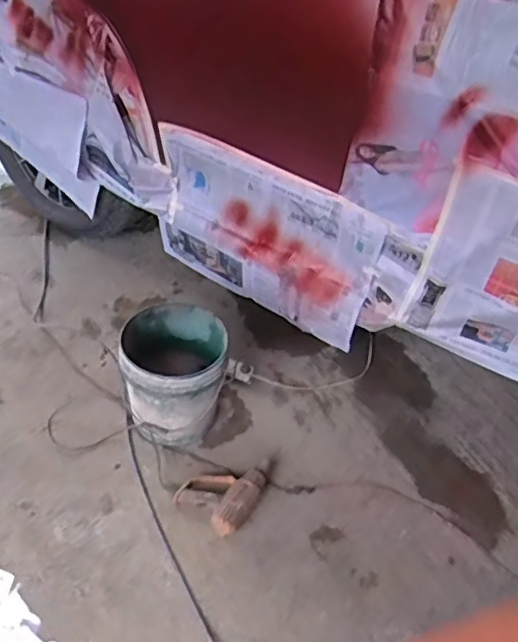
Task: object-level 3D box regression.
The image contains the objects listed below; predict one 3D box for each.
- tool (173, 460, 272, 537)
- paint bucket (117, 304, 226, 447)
[{"bbox_3d":[-0.086,0.461,1.678,0.205,0.075,0.253,30,47,23],"label":"tool"},{"bbox_3d":[-0.251,0.177,1.759,0.290,0.357,0.291,4,42,-3],"label":"paint bucket"}]

